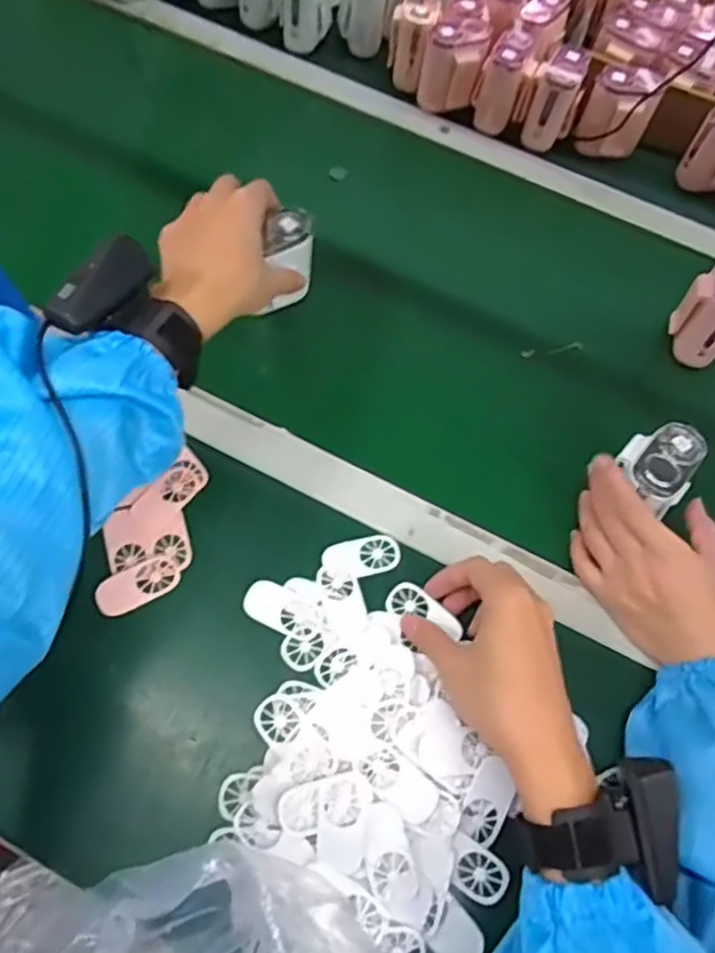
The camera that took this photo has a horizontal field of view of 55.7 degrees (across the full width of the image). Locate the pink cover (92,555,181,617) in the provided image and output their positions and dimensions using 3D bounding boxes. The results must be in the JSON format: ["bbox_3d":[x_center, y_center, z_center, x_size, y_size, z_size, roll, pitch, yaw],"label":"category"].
[{"bbox_3d":[-0.158,0.078,0.488,0.059,0.006,0.029,-25,67,-16],"label":"pink cover"}]

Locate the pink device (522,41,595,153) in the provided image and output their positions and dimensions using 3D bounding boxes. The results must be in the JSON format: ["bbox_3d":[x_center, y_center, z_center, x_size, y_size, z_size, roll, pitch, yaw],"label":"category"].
[{"bbox_3d":[0.216,-0.410,0.738,0.046,0.082,0.076,21,63,7],"label":"pink device"}]

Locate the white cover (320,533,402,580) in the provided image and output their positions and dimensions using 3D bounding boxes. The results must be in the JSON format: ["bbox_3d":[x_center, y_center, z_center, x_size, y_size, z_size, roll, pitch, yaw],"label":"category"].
[{"bbox_3d":[0.003,0.061,0.513,0.059,0.004,0.032,-15,64,-11],"label":"white cover"}]

